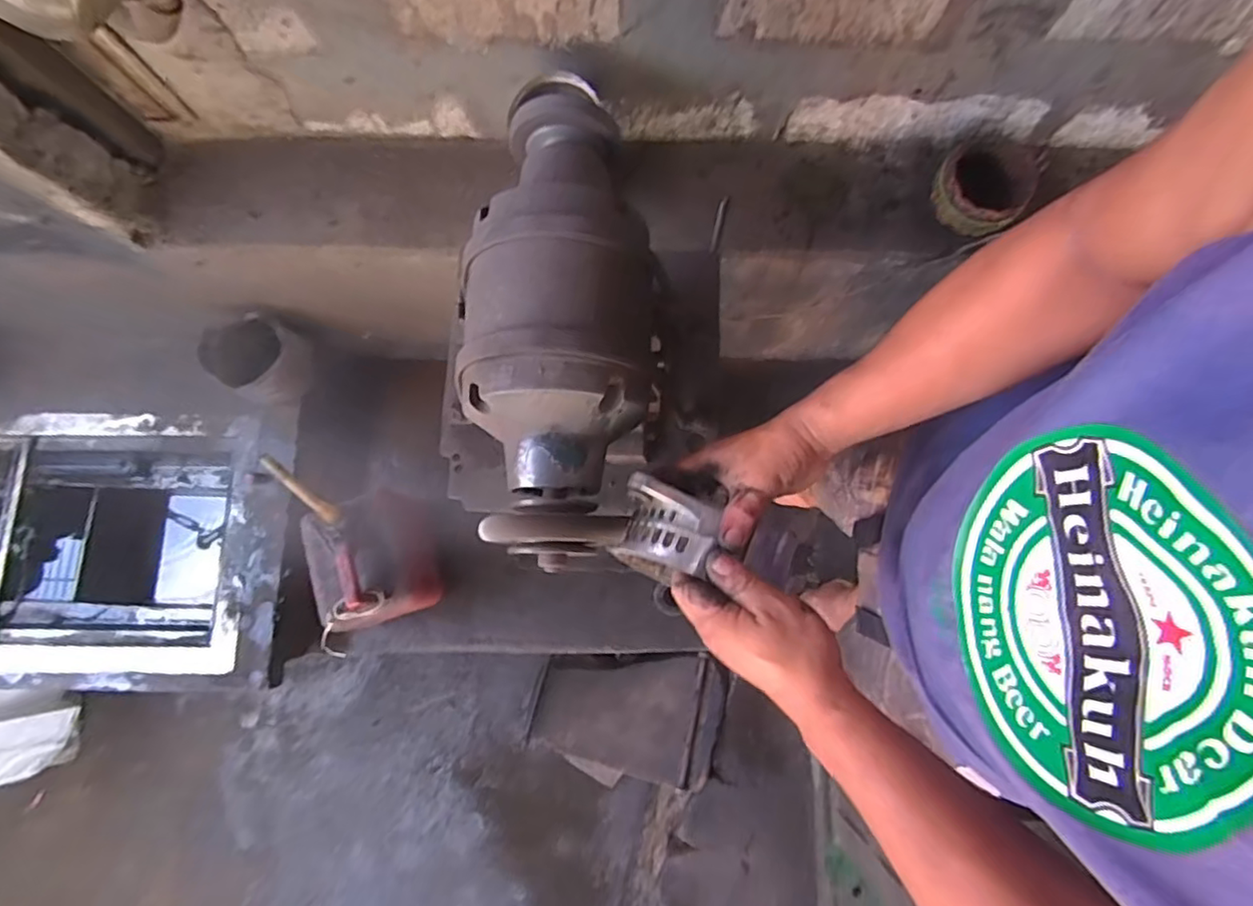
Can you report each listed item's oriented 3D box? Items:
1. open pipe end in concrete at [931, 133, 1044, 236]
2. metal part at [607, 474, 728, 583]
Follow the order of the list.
[{"bbox_3d":[0.578,-0.435,1.002,0.138,0.056,0.170,37,82,7],"label":"open pipe end in concrete"},{"bbox_3d":[0.031,0.065,0.512,0.076,0.051,0.072,20,80,5],"label":"metal part"}]

